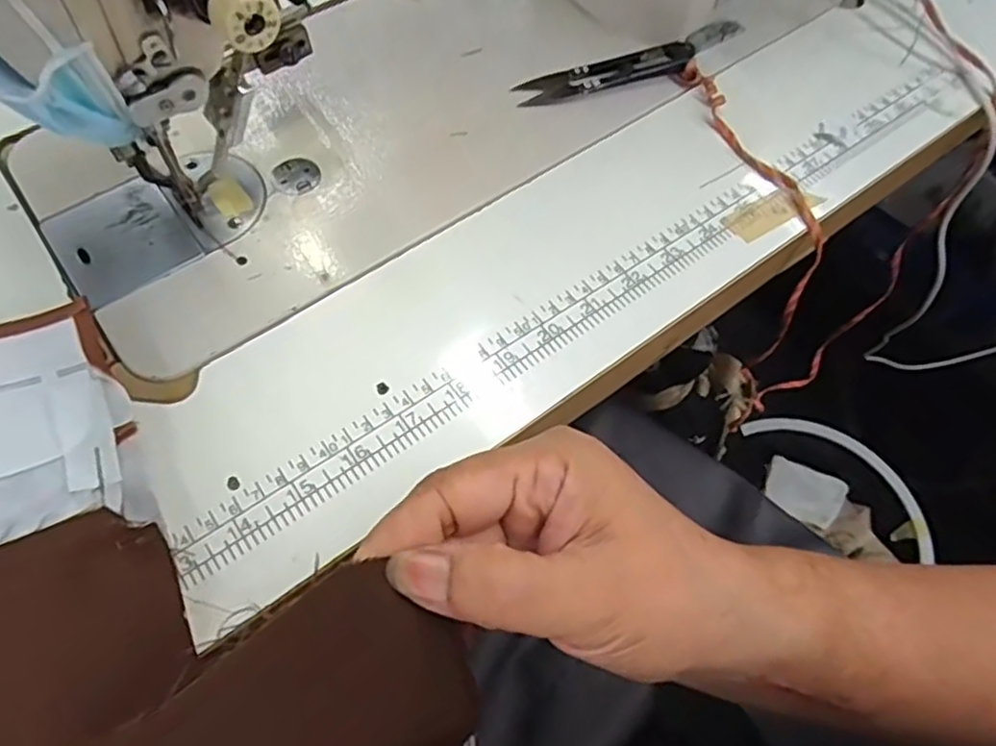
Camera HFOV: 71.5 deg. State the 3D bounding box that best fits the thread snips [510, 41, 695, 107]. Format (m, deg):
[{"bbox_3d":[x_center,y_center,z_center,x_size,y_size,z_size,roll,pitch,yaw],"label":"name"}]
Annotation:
[{"bbox_3d":[0.060,-0.167,0.384,0.101,0.009,0.023,-16,63,-10],"label":"thread snips"}]

